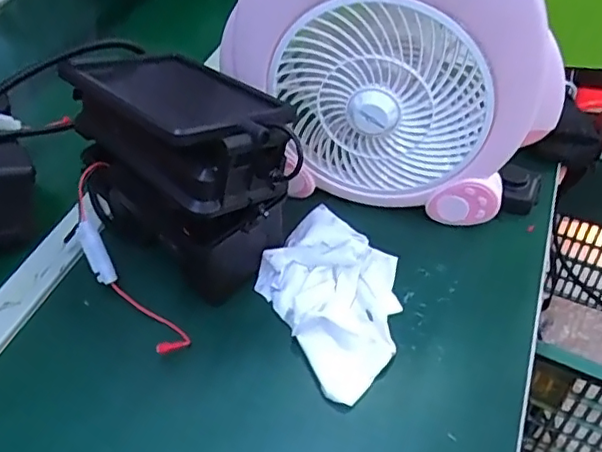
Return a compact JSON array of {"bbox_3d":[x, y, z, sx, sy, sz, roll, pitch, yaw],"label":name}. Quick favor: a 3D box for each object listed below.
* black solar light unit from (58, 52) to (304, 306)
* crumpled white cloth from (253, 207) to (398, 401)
[{"bbox_3d":[-0.094,-0.057,0.511,0.207,0.161,0.129,30,55,26],"label":"black solar light unit"},{"bbox_3d":[0.029,0.052,0.500,0.148,0.031,0.136,35,57,28],"label":"crumpled white cloth"}]

